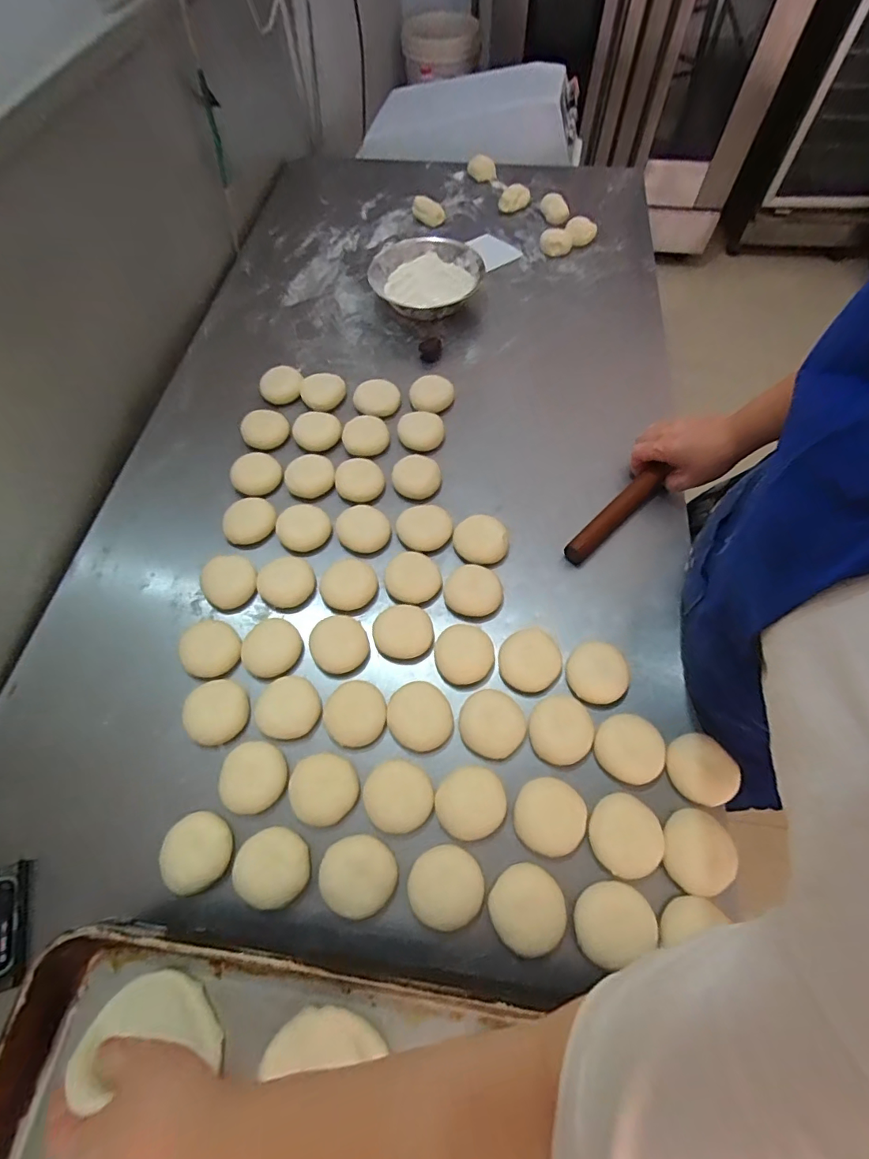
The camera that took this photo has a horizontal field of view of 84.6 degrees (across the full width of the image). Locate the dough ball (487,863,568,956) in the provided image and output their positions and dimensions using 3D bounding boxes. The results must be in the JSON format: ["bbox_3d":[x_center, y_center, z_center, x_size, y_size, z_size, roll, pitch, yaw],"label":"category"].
[{"bbox_3d":[0.082,0.291,0.423,0.063,0.014,0.064,-1,63,1],"label":"dough ball"}]

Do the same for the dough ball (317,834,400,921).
[{"bbox_3d":[-0.071,0.271,0.439,0.069,0.014,0.063,-1,63,1],"label":"dough ball"}]

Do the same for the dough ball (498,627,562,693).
[{"bbox_3d":[0.106,0.088,0.531,0.069,0.013,0.069,-1,63,1],"label":"dough ball"}]

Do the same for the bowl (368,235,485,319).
[{"bbox_3d":[-0.009,-0.506,0.814,0.184,0.061,0.185,-1,63,1],"label":"bowl"}]

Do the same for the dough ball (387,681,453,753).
[{"bbox_3d":[-0.016,0.144,0.505,0.064,0.014,0.071,-10,63,-4],"label":"dough ball"}]

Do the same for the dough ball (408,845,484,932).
[{"bbox_3d":[0.010,0.279,0.435,0.066,0.017,0.061,-1,63,1],"label":"dough ball"}]

